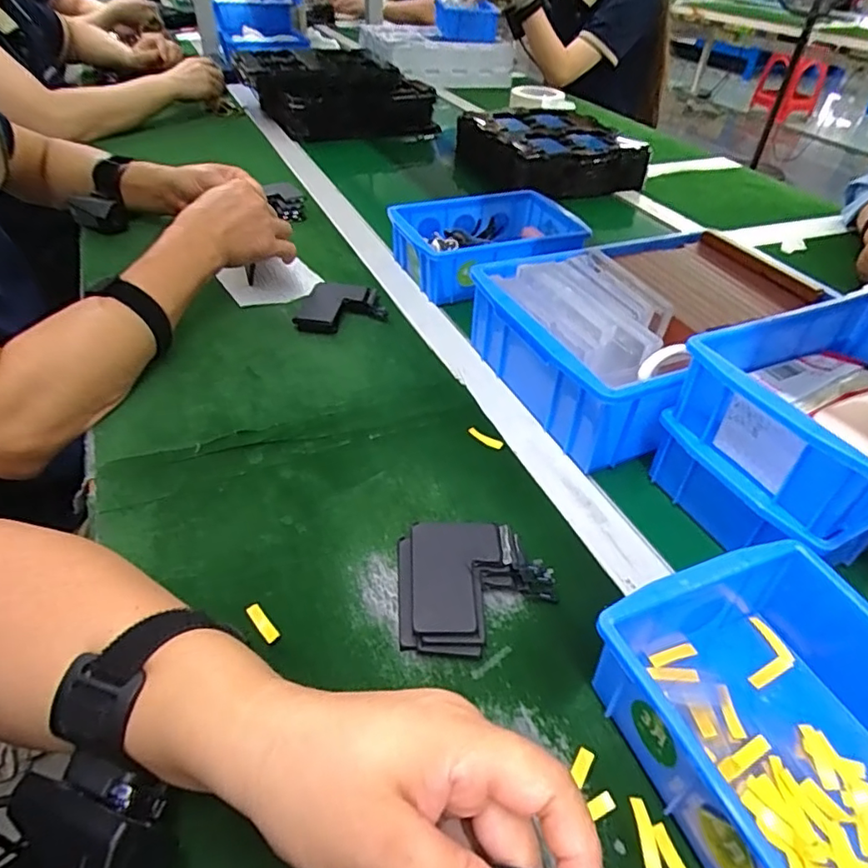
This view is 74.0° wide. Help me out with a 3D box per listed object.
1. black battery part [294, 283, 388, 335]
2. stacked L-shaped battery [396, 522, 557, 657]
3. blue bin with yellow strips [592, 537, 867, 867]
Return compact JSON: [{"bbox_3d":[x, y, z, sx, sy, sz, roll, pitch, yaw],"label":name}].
[{"bbox_3d":[-0.093,-0.127,0.578,0.087,0.029,0.063,0,41,-6],"label":"black battery part"},{"bbox_3d":[0.026,0.092,0.347,0.093,0.021,0.084,1,41,-5],"label":"stacked L-shaped battery"},{"bbox_3d":[0.174,0.155,0.251,0.131,0.070,0.196,-12,44,-19],"label":"blue bin with yellow strips"}]

